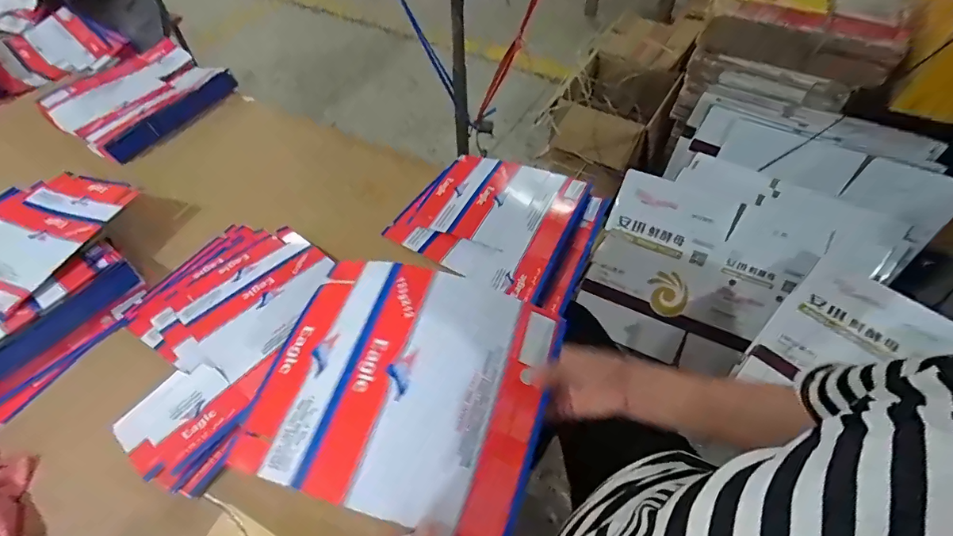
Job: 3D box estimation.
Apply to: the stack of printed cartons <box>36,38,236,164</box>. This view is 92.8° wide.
[{"bbox_3d":[-0.775,-0.399,1.064,0.293,0.056,0.342,31,60,22],"label":"stack of printed cartons"}]

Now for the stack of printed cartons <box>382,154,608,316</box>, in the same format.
[{"bbox_3d":[0.048,-0.093,0.845,0.330,0.060,0.297,23,57,17],"label":"stack of printed cartons"}]

